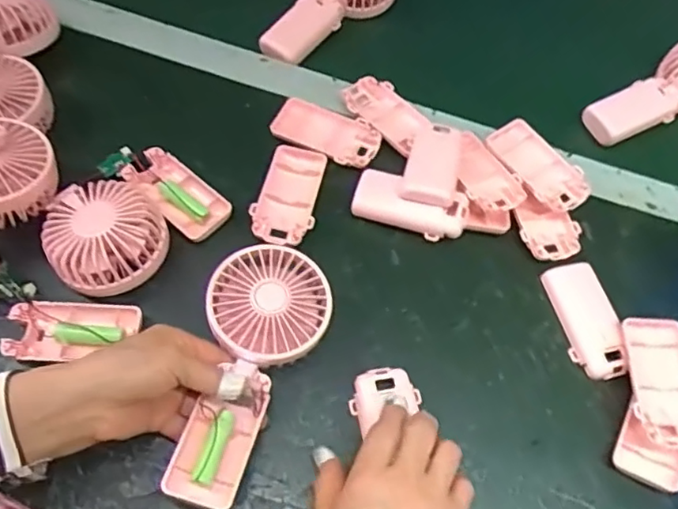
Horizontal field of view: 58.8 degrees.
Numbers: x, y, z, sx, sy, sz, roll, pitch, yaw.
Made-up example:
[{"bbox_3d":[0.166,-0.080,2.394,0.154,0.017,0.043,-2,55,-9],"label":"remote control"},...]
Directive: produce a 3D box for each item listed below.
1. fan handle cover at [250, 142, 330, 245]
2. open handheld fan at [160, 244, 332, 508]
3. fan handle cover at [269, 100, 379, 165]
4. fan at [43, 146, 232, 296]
[{"bbox_3d":[-0.040,-0.051,0.506,0.050,0.014,0.092,18,62,5],"label":"fan handle cover"},{"bbox_3d":[-0.061,0.077,0.413,0.078,0.033,0.179,16,66,4],"label":"open handheld fan"},{"bbox_3d":[-0.010,-0.107,0.538,0.092,0.017,0.048,21,62,7],"label":"fan handle cover"},{"bbox_3d":[-0.169,-0.036,0.471,0.109,0.040,0.132,38,66,15],"label":"fan"}]

